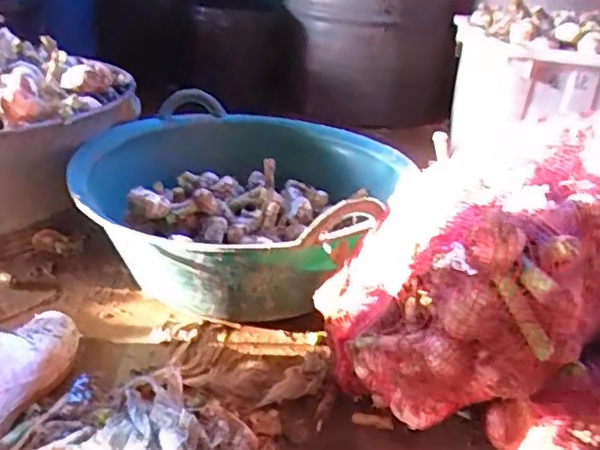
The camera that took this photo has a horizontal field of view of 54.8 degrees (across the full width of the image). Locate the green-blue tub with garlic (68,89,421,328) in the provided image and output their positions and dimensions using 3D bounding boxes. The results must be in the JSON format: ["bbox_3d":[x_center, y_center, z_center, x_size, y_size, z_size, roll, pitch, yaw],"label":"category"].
[{"bbox_3d":[-0.093,-0.029,0.955,0.470,0.221,0.512,5,26,-3],"label":"green-blue tub with garlic"}]

